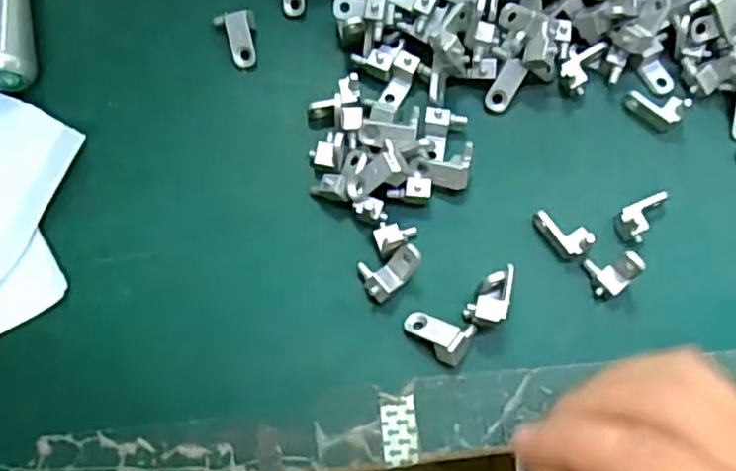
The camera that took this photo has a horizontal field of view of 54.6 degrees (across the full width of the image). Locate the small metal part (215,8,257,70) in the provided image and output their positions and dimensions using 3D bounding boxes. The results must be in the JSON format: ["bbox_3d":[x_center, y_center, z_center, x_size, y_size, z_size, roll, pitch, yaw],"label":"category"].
[{"bbox_3d":[-0.053,-0.084,0.299,0.016,0.013,0.023,-19,75,-5],"label":"small metal part"}]

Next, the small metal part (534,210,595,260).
[{"bbox_3d":[0.075,-0.001,0.275,0.023,0.010,0.011,42,79,11],"label":"small metal part"}]

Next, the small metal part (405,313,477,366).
[{"bbox_3d":[0.025,0.037,0.265,0.025,0.011,0.016,21,76,6],"label":"small metal part"}]

